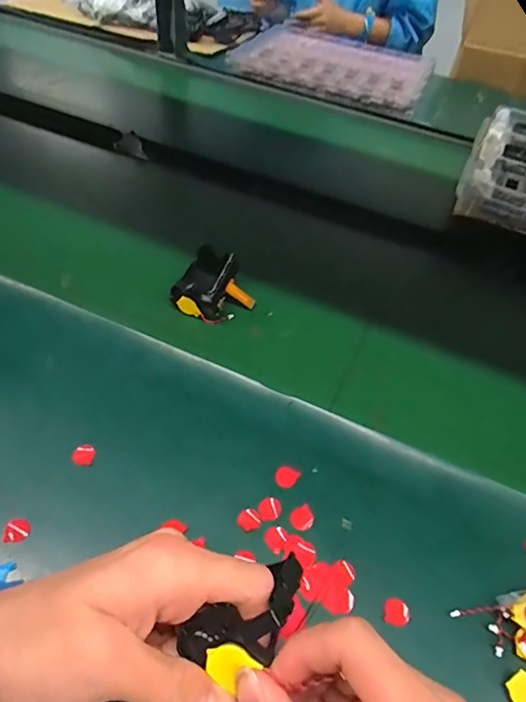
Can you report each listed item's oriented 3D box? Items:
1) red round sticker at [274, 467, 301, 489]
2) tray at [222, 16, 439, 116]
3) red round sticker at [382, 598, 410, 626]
[{"bbox_3d":[0.018,0.097,0.365,0.017,0.004,0.017,1,58,-1],"label":"red round sticker"},{"bbox_3d":[0.157,-0.606,0.993,0.376,0.032,0.340,20,49,11],"label":"tray"},{"bbox_3d":[0.087,0.169,0.311,0.017,0.004,0.016,2,50,-2],"label":"red round sticker"}]

